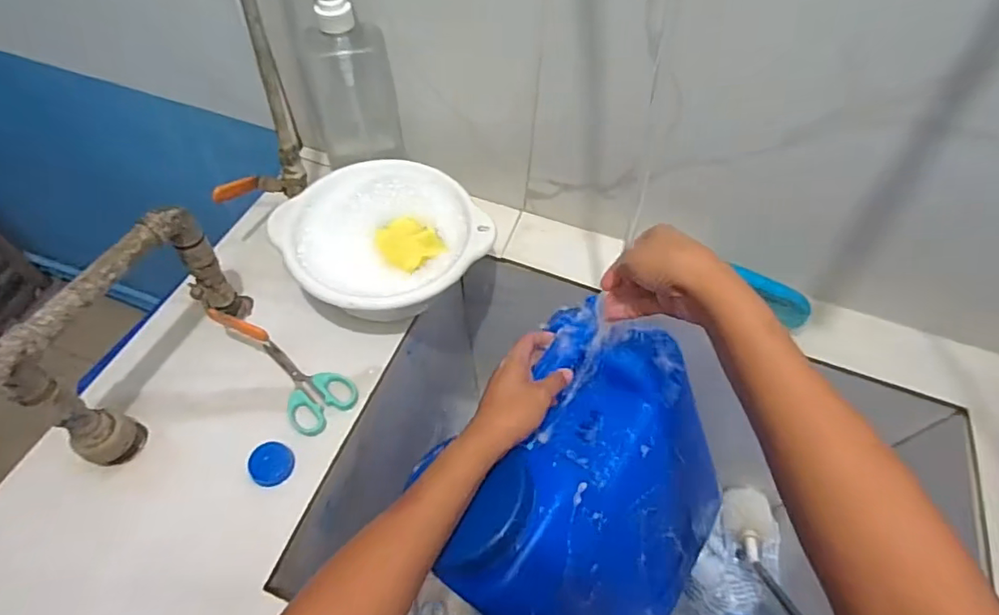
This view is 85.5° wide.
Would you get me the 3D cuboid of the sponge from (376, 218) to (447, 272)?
[{"bbox_3d":[-0.096,-0.068,0.577,0.060,0.014,0.059,-38,66,-24],"label":"sponge"}]

